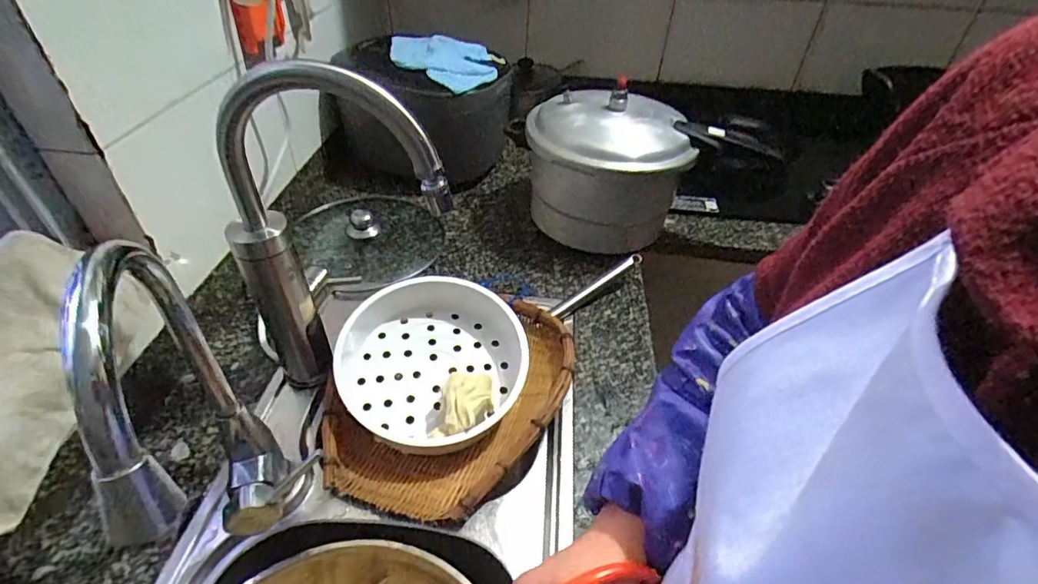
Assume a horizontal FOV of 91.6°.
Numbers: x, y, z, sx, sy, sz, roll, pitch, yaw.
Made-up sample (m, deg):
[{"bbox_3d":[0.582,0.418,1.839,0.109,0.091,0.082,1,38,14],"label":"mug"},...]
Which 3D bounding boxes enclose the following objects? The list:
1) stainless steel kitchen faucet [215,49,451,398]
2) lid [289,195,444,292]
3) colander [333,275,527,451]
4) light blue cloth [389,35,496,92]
[{"bbox_3d":[-0.174,-0.034,0.515,0.220,0.375,0.046,5,42,1],"label":"stainless steel kitchen faucet"},{"bbox_3d":[-0.252,-0.112,0.842,0.230,0.046,0.252,2,42,-2],"label":"lid"},{"bbox_3d":[-0.111,0.079,0.625,0.225,0.070,0.225,3,53,-4],"label":"colander"},{"bbox_3d":[-0.126,-0.418,0.901,0.139,0.051,0.193,-28,51,-30],"label":"light blue cloth"}]

